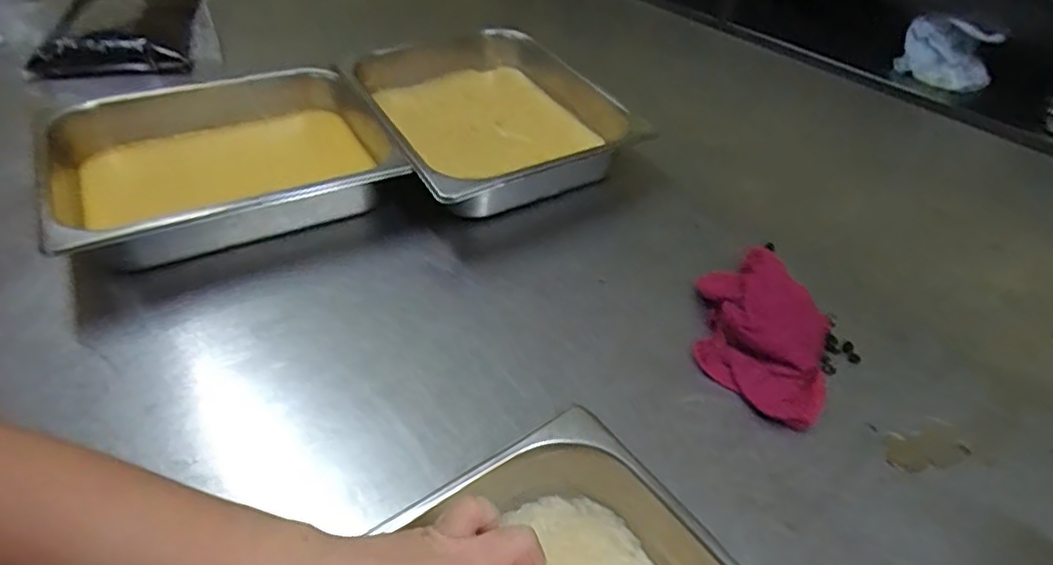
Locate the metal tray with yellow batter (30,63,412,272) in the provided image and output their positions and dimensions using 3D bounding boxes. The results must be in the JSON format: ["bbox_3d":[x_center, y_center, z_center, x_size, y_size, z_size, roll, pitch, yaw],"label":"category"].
[{"bbox_3d":[-0.302,-0.120,0.646,0.302,0.074,0.240,-21,49,-22],"label":"metal tray with yellow batter"}]

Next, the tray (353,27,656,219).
[{"bbox_3d":[-0.049,-0.192,0.734,0.247,0.067,0.303,-21,49,-23],"label":"tray"}]

